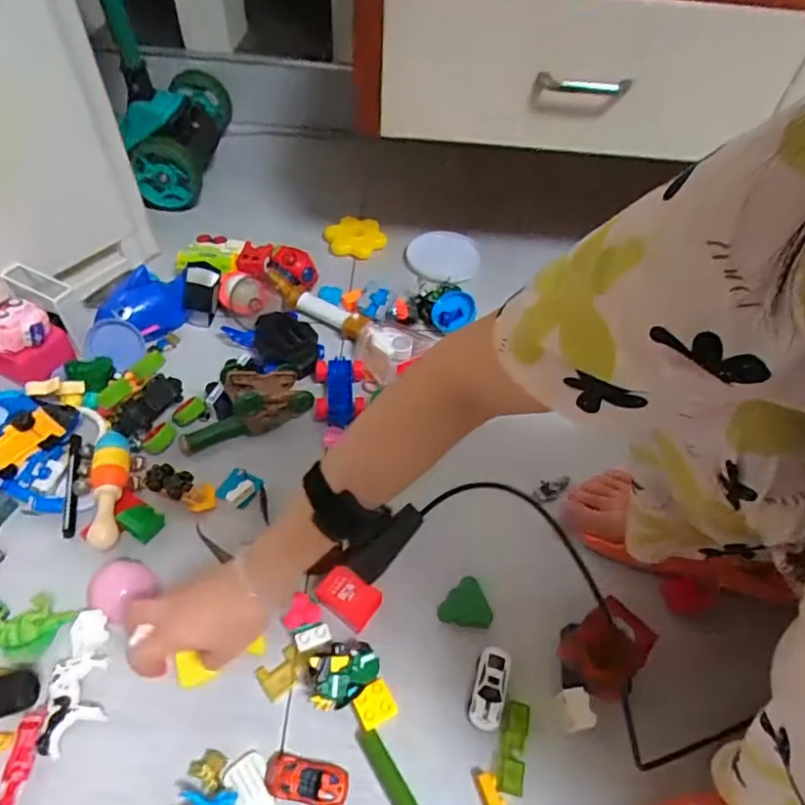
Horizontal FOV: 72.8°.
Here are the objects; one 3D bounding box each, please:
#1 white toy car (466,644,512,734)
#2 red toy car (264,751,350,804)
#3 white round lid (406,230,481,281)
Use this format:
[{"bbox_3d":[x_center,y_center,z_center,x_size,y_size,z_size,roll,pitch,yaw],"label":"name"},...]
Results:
[{"bbox_3d":[0.081,0.265,0.509,0.030,0.022,0.069,15,53,6],"label":"white toy car"},{"bbox_3d":[-0.081,0.317,0.457,0.070,0.015,0.031,11,53,3],"label":"red toy car"},{"bbox_3d":[0.074,-0.262,0.984,0.128,0.109,0.017,3,51,-2],"label":"white round lid"}]

